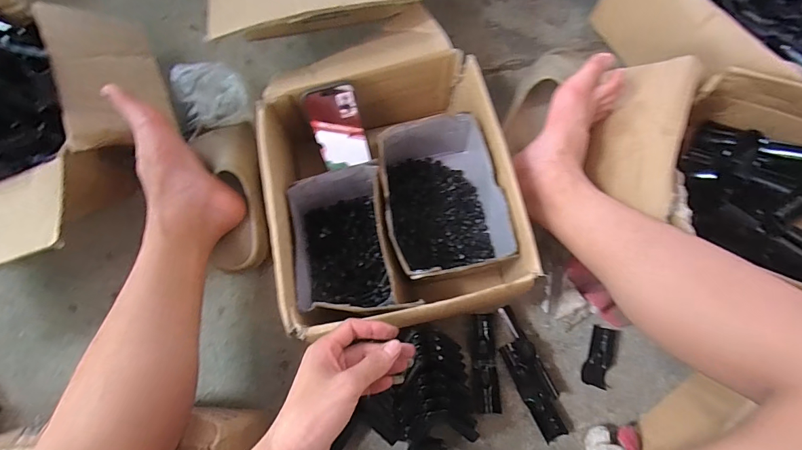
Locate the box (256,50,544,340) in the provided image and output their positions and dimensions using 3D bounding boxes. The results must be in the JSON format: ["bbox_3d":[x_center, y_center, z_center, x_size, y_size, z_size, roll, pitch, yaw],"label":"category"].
[{"bbox_3d":[-0.017,-0.055,0.531,0.305,0.136,0.373,-14,74,-3],"label":"box"}]

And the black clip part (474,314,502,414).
[{"bbox_3d":[0.117,0.190,0.524,0.032,0.008,0.127,-2,74,1],"label":"black clip part"}]

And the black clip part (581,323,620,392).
[{"bbox_3d":[0.279,0.183,0.523,0.039,0.009,0.081,19,75,7],"label":"black clip part"}]

